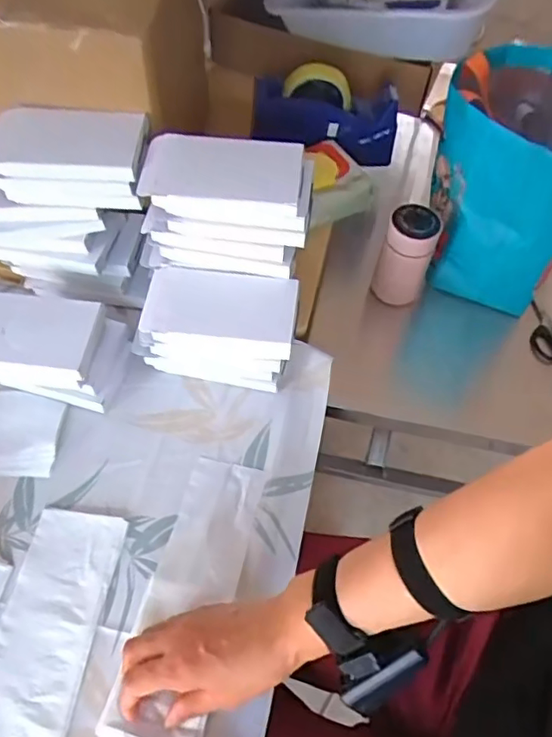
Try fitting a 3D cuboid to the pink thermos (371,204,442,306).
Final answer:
[{"bbox_3d":[0.166,-0.139,0.756,0.064,0.136,0.056,21,58,10],"label":"pink thermos"}]

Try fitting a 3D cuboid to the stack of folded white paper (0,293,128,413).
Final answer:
[{"bbox_3d":[-0.240,-0.021,0.619,0.145,0.076,0.095,8,57,2],"label":"stack of folded white paper"}]

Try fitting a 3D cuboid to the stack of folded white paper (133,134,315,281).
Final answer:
[{"bbox_3d":[-0.052,-0.169,0.608,0.167,0.103,0.096,4,57,-1],"label":"stack of folded white paper"}]

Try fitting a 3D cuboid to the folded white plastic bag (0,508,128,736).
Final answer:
[{"bbox_3d":[-0.203,0.244,0.494,0.087,0.007,0.250,9,57,3],"label":"folded white plastic bag"}]

